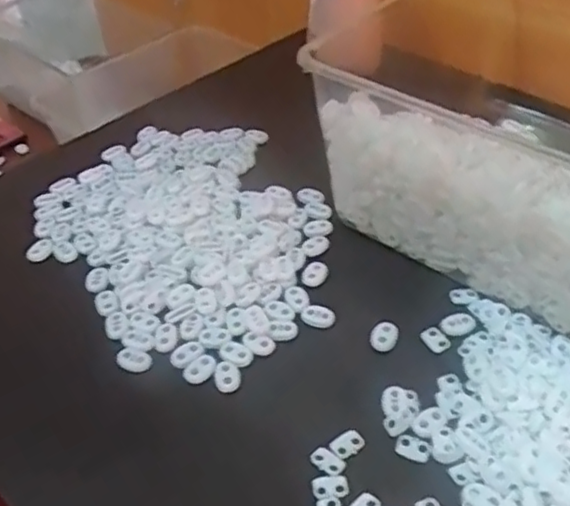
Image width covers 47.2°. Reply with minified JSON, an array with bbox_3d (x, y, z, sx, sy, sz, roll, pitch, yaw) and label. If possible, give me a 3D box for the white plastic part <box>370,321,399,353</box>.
[{"bbox_3d":[0.067,0.055,0.437,0.016,0.005,0.026,18,47,21],"label":"white plastic part"}]

